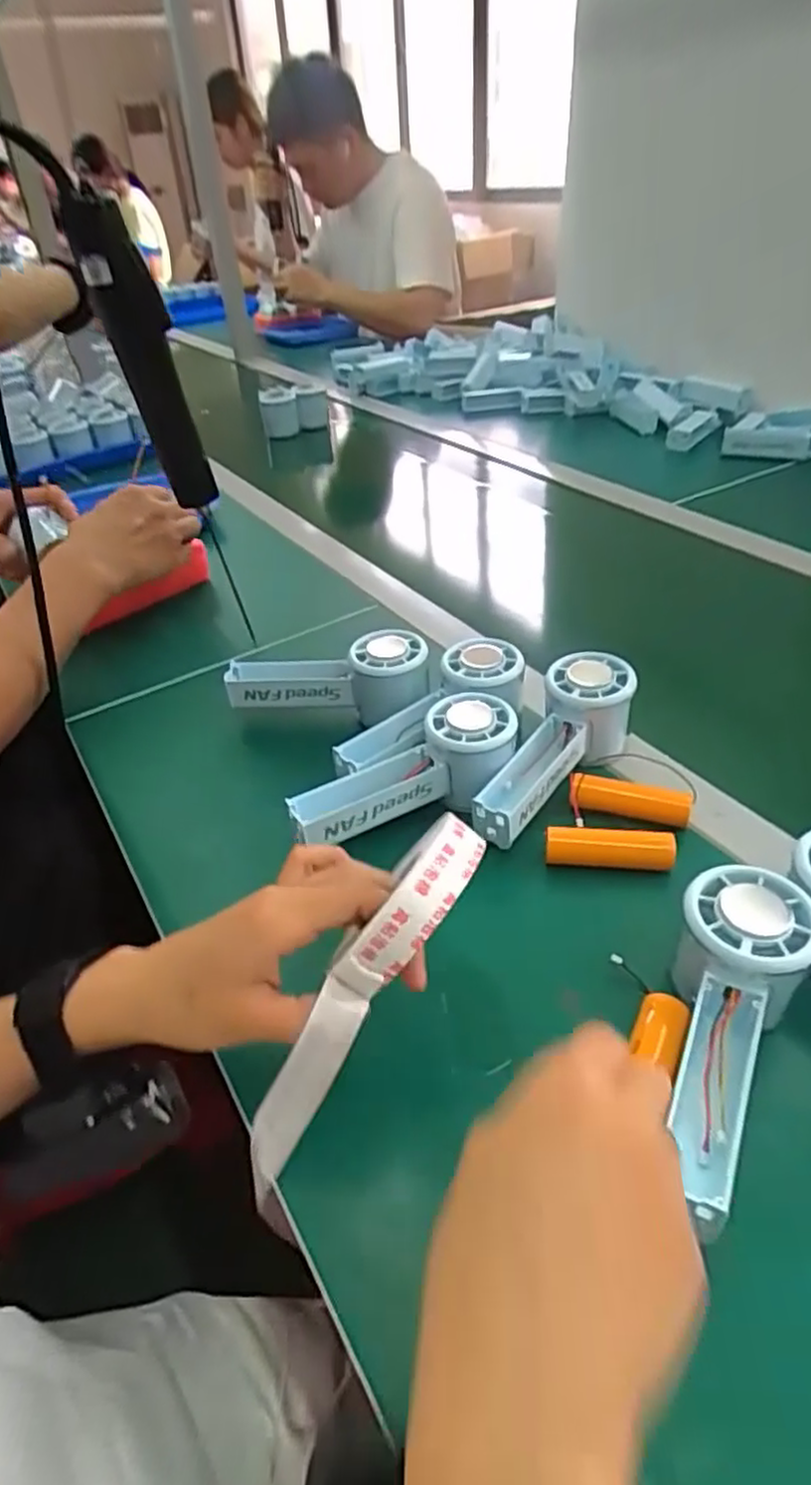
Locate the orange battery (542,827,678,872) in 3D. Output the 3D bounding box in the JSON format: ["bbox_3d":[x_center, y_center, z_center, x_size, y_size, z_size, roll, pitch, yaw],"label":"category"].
[{"bbox_3d":[0.119,0.063,0.422,0.072,0.022,0.017,4,39,8],"label":"orange battery"}]

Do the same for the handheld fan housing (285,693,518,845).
[{"bbox_3d":[0.002,0.020,0.448,0.148,0.034,0.060,-26,43,-9],"label":"handheld fan housing"}]

